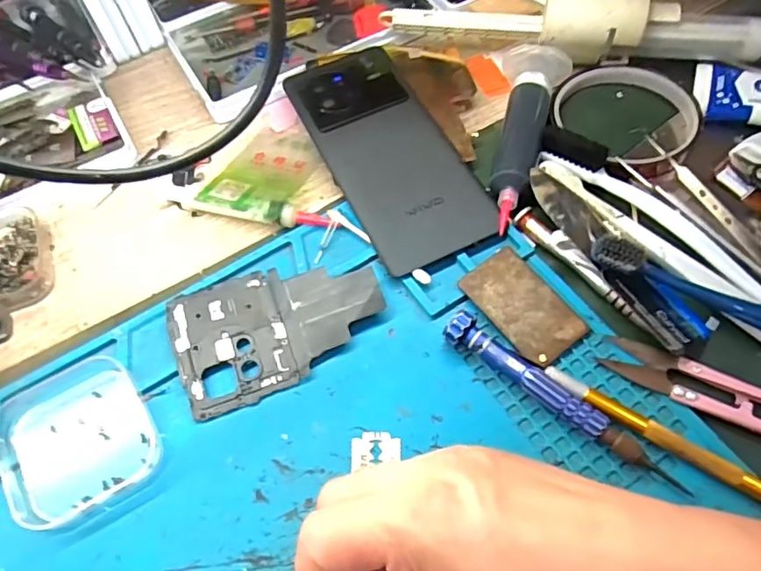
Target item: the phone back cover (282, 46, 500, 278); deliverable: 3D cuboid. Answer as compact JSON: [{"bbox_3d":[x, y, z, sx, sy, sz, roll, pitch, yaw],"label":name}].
[{"bbox_3d":[0.004,-0.083,0.330,0.071,0.013,0.162,-24,63,-10],"label":"phone back cover"}]

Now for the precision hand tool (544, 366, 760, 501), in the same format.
[{"bbox_3d":[0.126,0.067,0.243,0.113,0.012,0.008,30,67,18],"label":"precision hand tool"}]

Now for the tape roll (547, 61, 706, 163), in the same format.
[{"bbox_3d":[0.154,-0.110,0.341,0.084,0.015,0.078,-1,61,2],"label":"tape roll"}]

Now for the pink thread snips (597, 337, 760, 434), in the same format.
[{"bbox_3d":[0.155,0.049,0.254,0.097,0.008,0.022,26,65,16],"label":"pink thread snips"}]

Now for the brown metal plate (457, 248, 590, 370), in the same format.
[{"bbox_3d":[0.073,0.010,0.282,0.038,0.005,0.060,-31,64,-14],"label":"brown metal plate"}]

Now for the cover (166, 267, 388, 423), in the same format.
[{"bbox_3d":[-0.051,0.019,0.280,0.104,0.005,0.064,-21,69,-5],"label":"cover"}]

